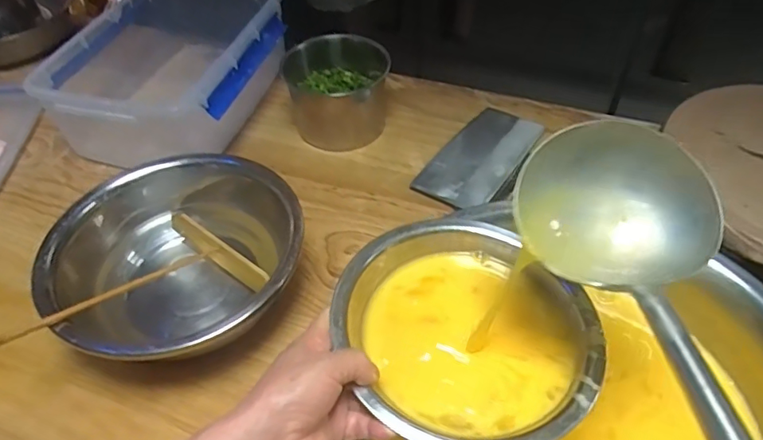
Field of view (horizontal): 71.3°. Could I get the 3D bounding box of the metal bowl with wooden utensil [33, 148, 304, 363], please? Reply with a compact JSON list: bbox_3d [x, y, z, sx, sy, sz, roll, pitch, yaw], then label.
[{"bbox_3d":[-0.223,0.052,0.601,0.263,0.102,0.255,0,47,0],"label":"metal bowl with wooden utensil"}]

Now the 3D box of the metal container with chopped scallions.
[{"bbox_3d":[-0.063,-0.187,0.793,0.153,0.128,0.130,-7,47,-6],"label":"metal container with chopped scallions"}]

